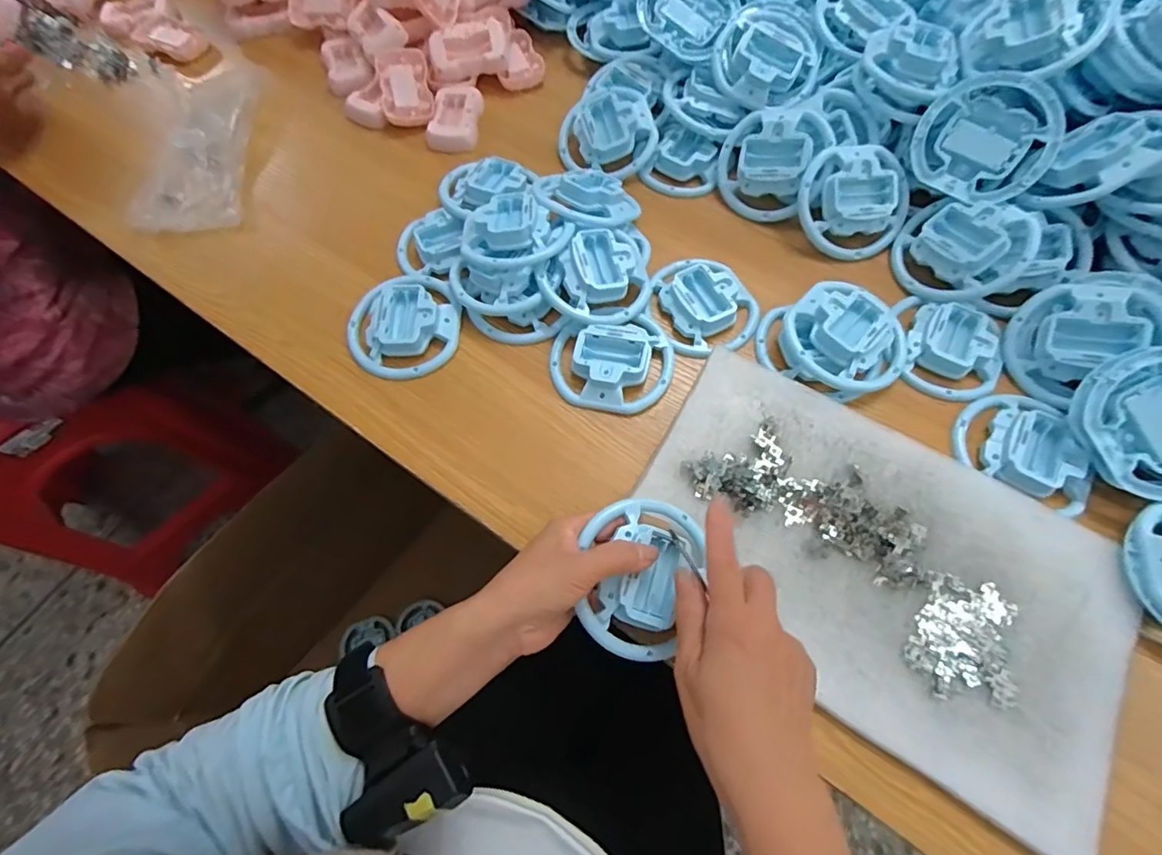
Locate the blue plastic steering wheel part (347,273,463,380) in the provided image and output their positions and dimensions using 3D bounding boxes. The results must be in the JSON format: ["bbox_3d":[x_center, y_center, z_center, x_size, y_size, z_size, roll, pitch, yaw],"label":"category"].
[{"bbox_3d":[-0.155,-0.091,0.474,0.101,0.024,0.093,-1,66,1],"label":"blue plastic steering wheel part"}]

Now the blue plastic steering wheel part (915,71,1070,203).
[{"bbox_3d":[0.351,-0.249,0.466,0.103,0.027,0.097,32,108,15],"label":"blue plastic steering wheel part"}]

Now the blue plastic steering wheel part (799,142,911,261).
[{"bbox_3d":[0.254,-0.209,0.490,0.100,0.022,0.100,0,100,0],"label":"blue plastic steering wheel part"}]

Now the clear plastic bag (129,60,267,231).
[{"bbox_3d":[-0.417,-0.309,0.587,0.111,0.021,0.231,-2,66,0],"label":"clear plastic bag"}]

